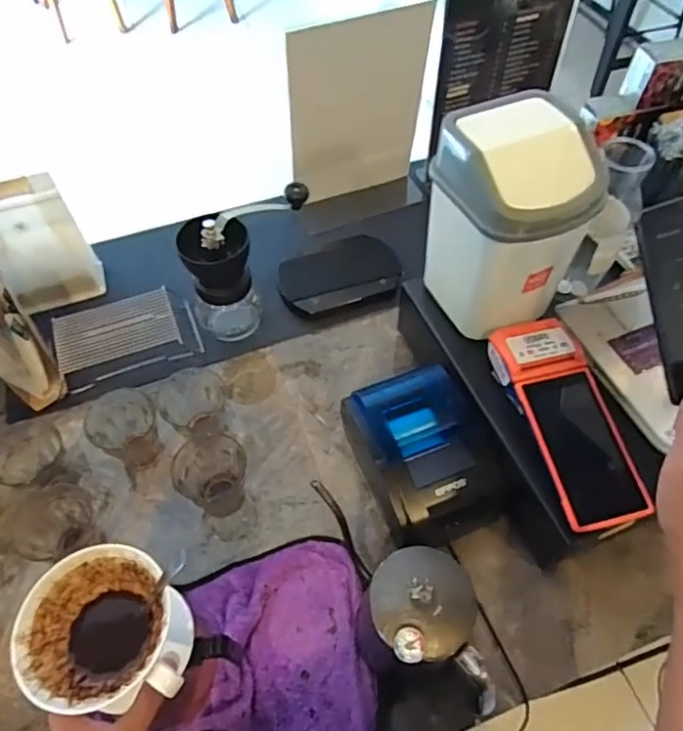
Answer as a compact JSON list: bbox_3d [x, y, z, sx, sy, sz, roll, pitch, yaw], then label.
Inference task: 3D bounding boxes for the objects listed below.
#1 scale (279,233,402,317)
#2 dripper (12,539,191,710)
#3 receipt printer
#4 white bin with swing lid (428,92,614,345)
[{"bbox_3d":[-0.001,-0.131,0.841,0.177,0.029,0.111,-17,57,-10],"label":"scale"},{"bbox_3d":[-0.182,0.213,0.458,0.105,0.088,0.109,-1,55,1],"label":"dripper"},{"bbox_3d":[0.091,0.103,0.640,0.128,0.101,0.170,-20,57,-12],"label":"receipt printer"},{"bbox_3d":[0.177,-0.141,0.606,0.133,0.223,0.132,-22,58,-13],"label":"white bin with swing lid"}]

